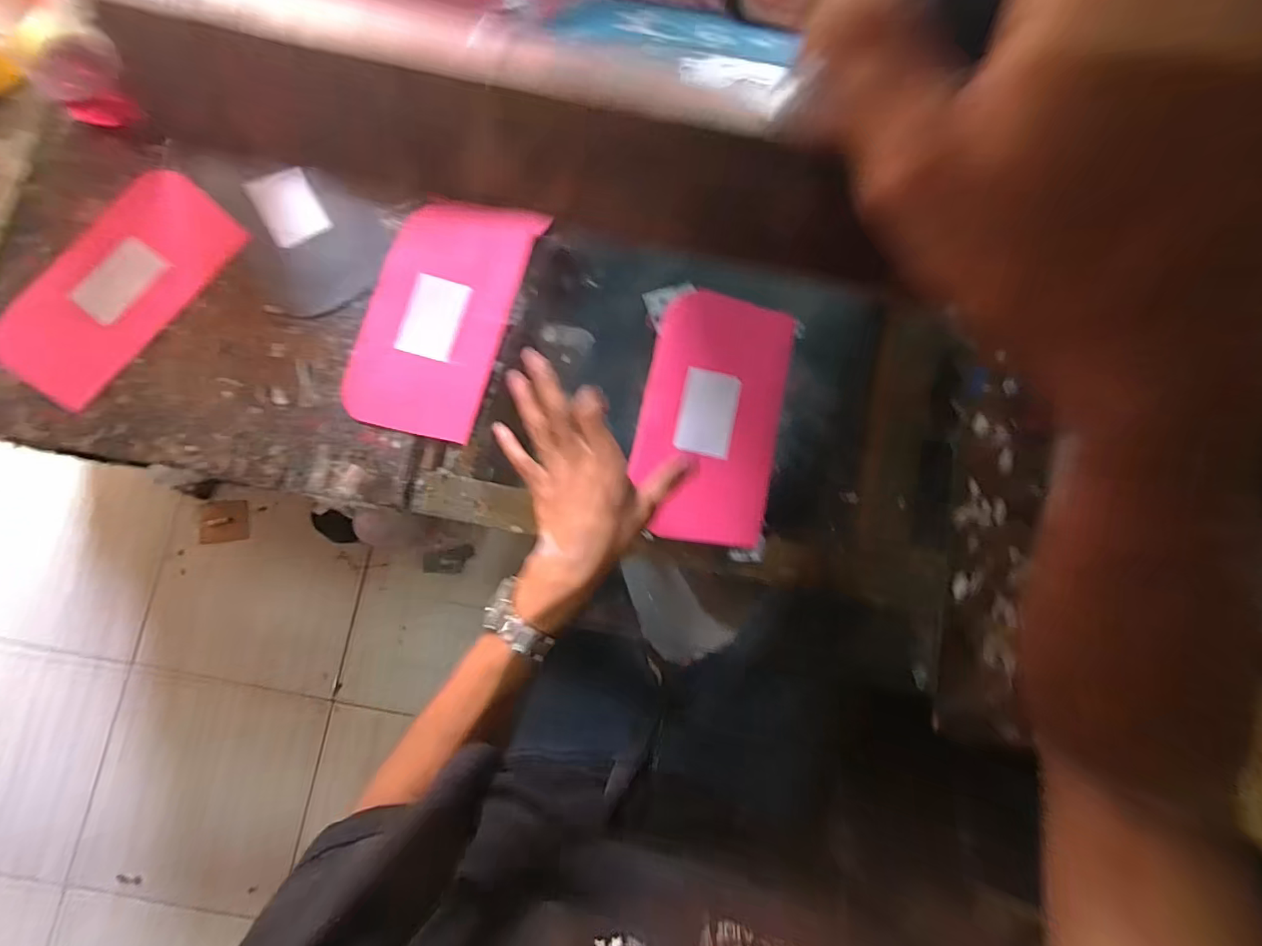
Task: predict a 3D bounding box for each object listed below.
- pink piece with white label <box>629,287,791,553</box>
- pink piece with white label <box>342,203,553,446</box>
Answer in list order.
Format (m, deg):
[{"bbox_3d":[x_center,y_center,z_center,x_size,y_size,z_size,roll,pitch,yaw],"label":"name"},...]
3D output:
[{"bbox_3d":[0.076,-0.053,0.499,0.127,0.013,0.231,12,84,-1],"label":"pink piece with white label"},{"bbox_3d":[-0.184,-0.149,0.498,0.130,0.032,0.223,18,81,0],"label":"pink piece with white label"}]

